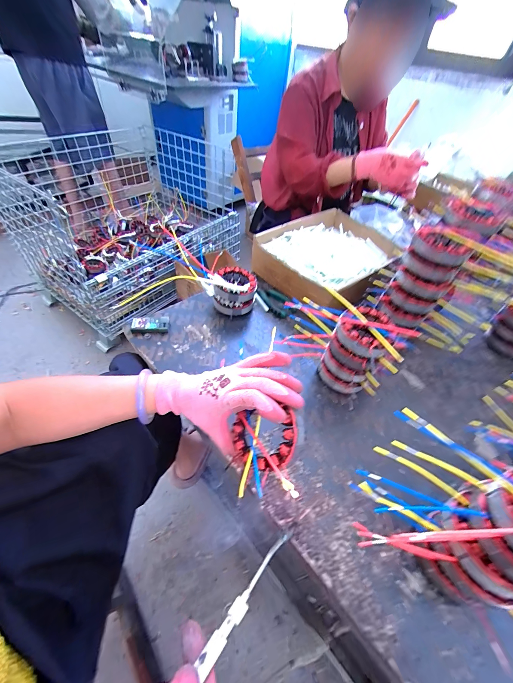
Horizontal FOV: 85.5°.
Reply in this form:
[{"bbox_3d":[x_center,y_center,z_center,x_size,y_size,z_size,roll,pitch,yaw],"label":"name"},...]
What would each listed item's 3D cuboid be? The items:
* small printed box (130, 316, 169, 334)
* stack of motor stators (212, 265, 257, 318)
[{"bbox_3d":[-0.203,-0.034,0.533,0.066,0.017,0.033,-3,50,-9],"label":"small printed box"},{"bbox_3d":[-0.045,-0.108,0.573,0.087,0.072,0.082,-1,50,-7],"label":"stack of motor stators"}]

